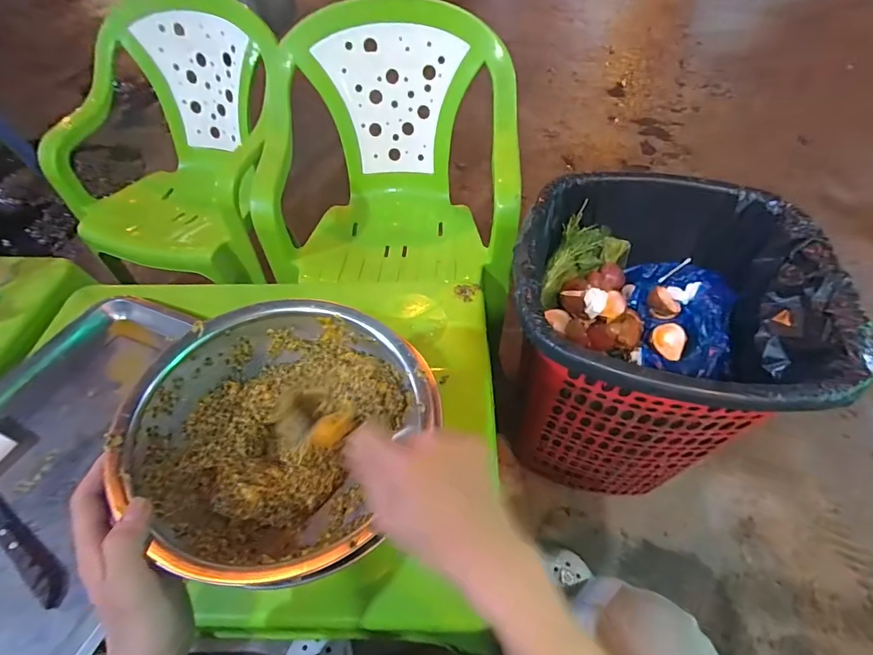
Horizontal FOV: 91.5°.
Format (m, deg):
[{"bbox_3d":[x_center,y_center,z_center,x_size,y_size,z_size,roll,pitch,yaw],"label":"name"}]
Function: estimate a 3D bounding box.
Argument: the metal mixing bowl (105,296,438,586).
[{"bbox_3d":[-0.128,0.082,0.366,0.220,0.077,0.227,0,53,0],"label":"metal mixing bowl"}]

